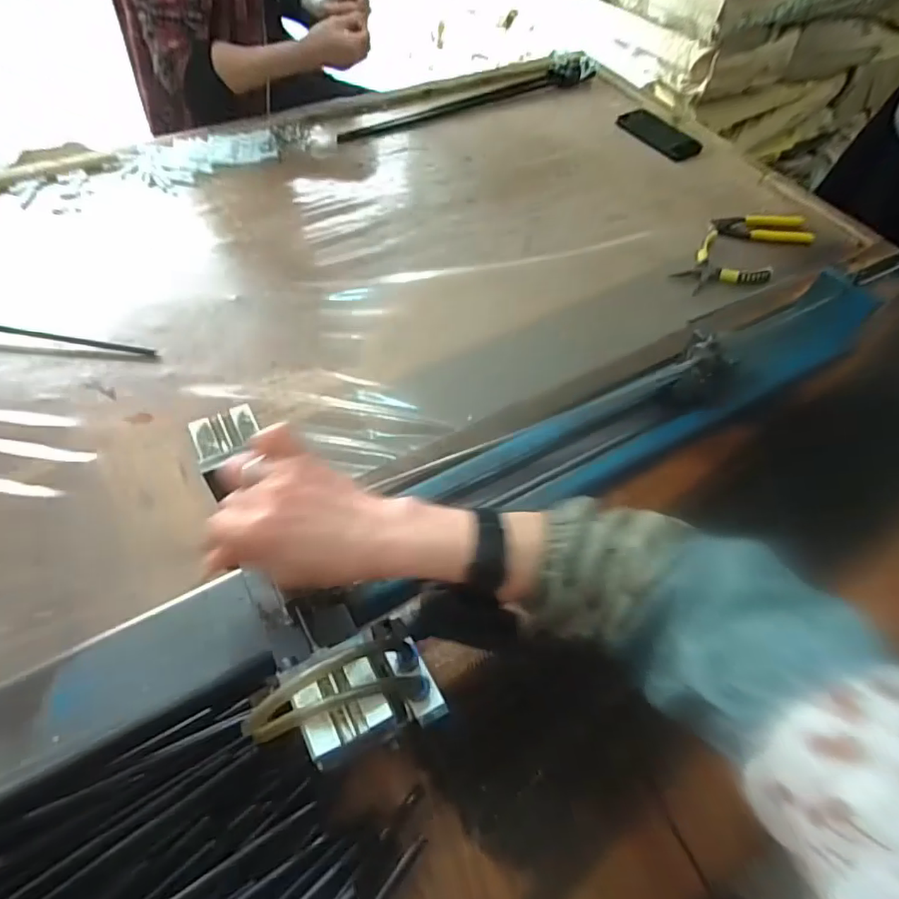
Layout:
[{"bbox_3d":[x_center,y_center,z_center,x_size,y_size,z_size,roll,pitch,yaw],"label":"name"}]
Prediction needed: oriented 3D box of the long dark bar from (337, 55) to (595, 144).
[{"bbox_3d":[0.040,-0.700,1.102,0.587,0.051,0.074,-23,58,-19],"label":"long dark bar"}]

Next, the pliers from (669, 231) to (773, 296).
[{"bbox_3d":[0.416,-0.276,0.833,0.117,0.016,0.142,39,62,19],"label":"pliers"}]

